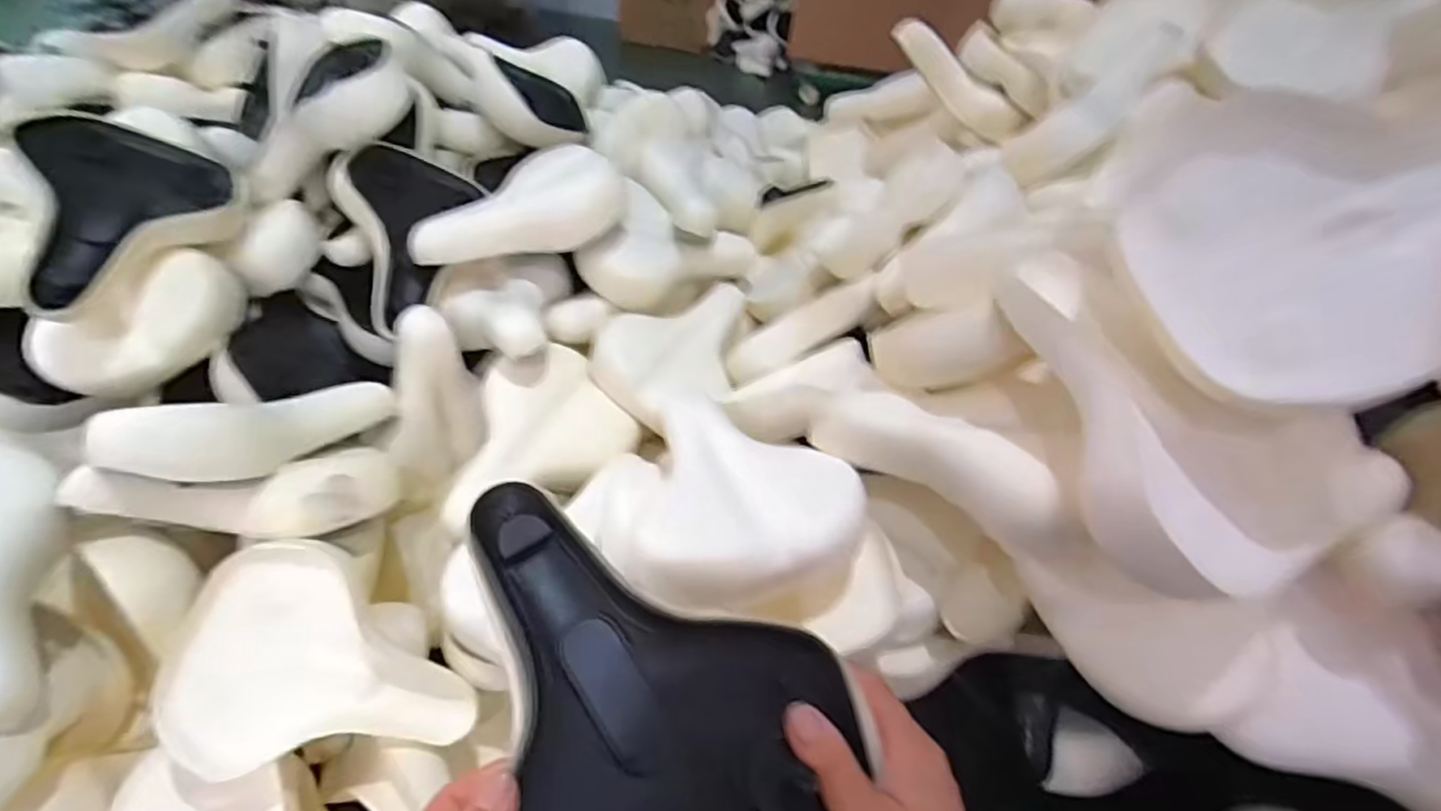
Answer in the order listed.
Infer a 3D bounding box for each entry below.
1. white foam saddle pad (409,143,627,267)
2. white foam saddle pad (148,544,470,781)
[{"bbox_3d":[-0.246,-0.233,0.792,0.257,0.102,0.085,-21,43,-6],"label":"white foam saddle pad"},{"bbox_3d":[-0.351,0.212,0.573,0.234,0.186,0.048,-1,6,-21],"label":"white foam saddle pad"}]

